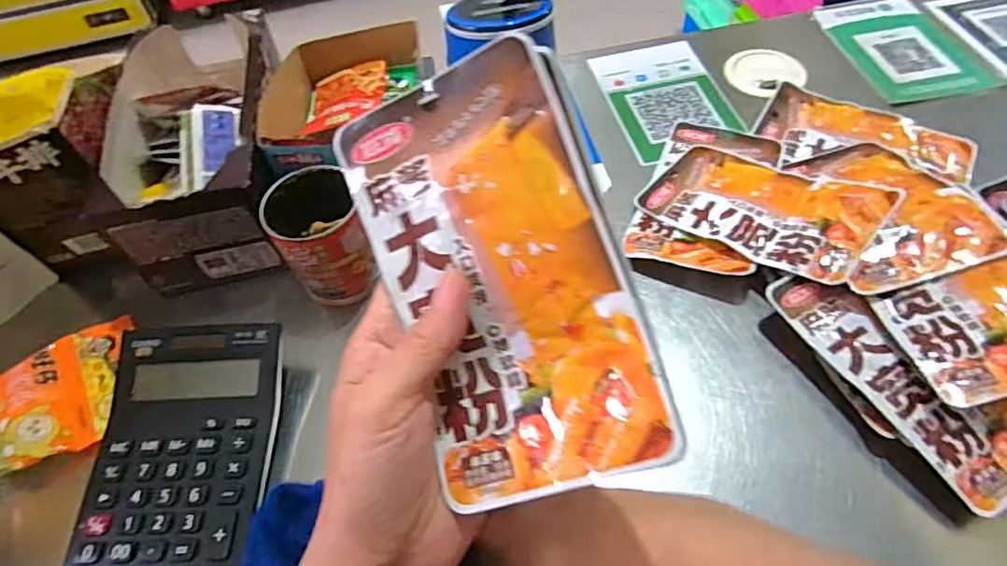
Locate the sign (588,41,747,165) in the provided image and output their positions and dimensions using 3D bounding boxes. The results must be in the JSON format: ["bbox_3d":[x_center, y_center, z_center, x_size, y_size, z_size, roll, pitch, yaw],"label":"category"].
[{"bbox_3d":[0.142,-0.162,0.508,0.095,0.005,0.144,-12,54,-4],"label":"sign"}]

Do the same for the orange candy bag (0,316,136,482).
[{"bbox_3d":[-0.302,0.082,0.362,0.138,0.019,0.083,-31,58,-17],"label":"orange candy bag"}]

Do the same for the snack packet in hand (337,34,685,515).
[{"bbox_3d":[-0.001,-0.002,0.211,0.089,0.011,0.150,-22,85,20],"label":"snack packet in hand"}]

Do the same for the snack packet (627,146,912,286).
[{"bbox_3d":[0.178,-0.055,0.407,0.152,0.011,0.087,29,65,38],"label":"snack packet"}]

